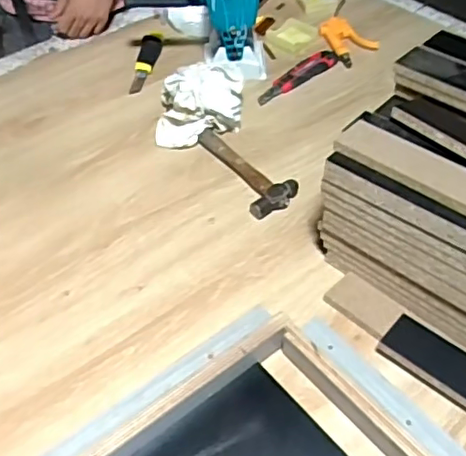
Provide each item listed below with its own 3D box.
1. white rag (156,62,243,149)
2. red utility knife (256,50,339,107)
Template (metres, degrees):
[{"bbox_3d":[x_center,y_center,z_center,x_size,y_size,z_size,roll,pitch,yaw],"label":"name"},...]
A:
[{"bbox_3d":[-0.053,-0.194,0.905,0.135,0.083,0.116,-2,46,1],"label":"white rag"},{"bbox_3d":[0.114,-0.265,1.011,0.034,0.019,0.189,35,57,30],"label":"red utility knife"}]

